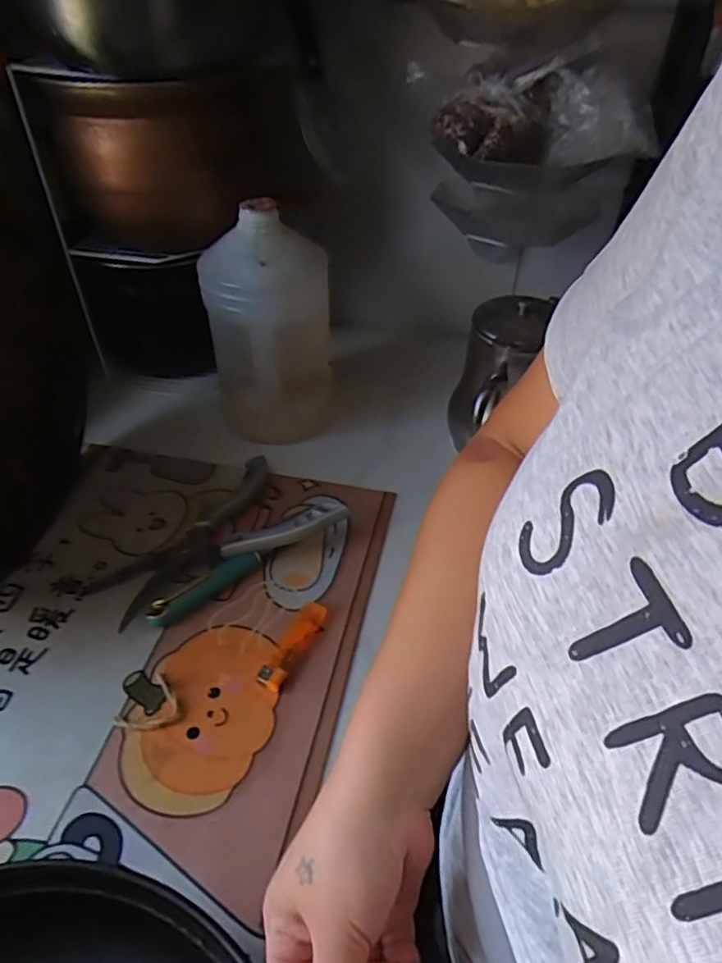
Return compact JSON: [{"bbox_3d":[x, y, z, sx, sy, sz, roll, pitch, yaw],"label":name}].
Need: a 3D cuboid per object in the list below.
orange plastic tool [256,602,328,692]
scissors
[{"bbox_3d":[-0.057,0.135,0.523,0.026,0.011,0.087,18,46,17],"label":"orange plastic tool"},{"bbox_3d":[-0.140,0.054,0.593,0.212,0.041,0.145,-32,51,-31],"label":"scissors"}]

